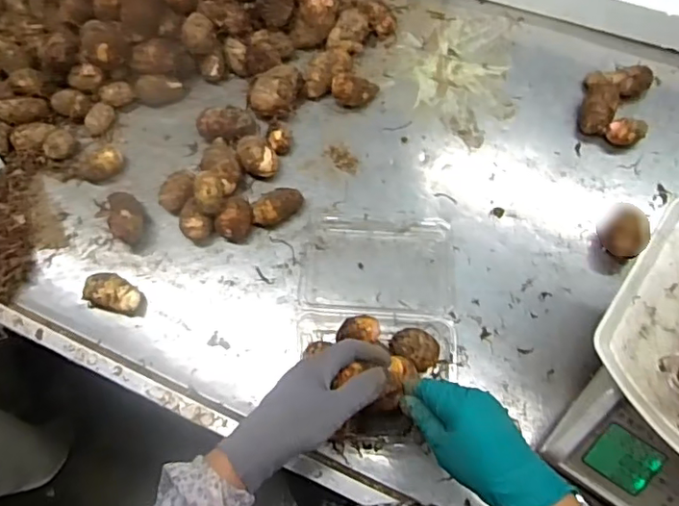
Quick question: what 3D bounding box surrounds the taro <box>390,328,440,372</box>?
[{"bbox_3d":[0.083,0.106,0.637,0.052,0.047,0.047,26,72,11],"label":"taro"}]

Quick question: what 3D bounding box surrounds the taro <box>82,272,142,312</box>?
[{"bbox_3d":[-0.264,0.046,0.675,0.062,0.028,0.038,19,71,9],"label":"taro"}]

